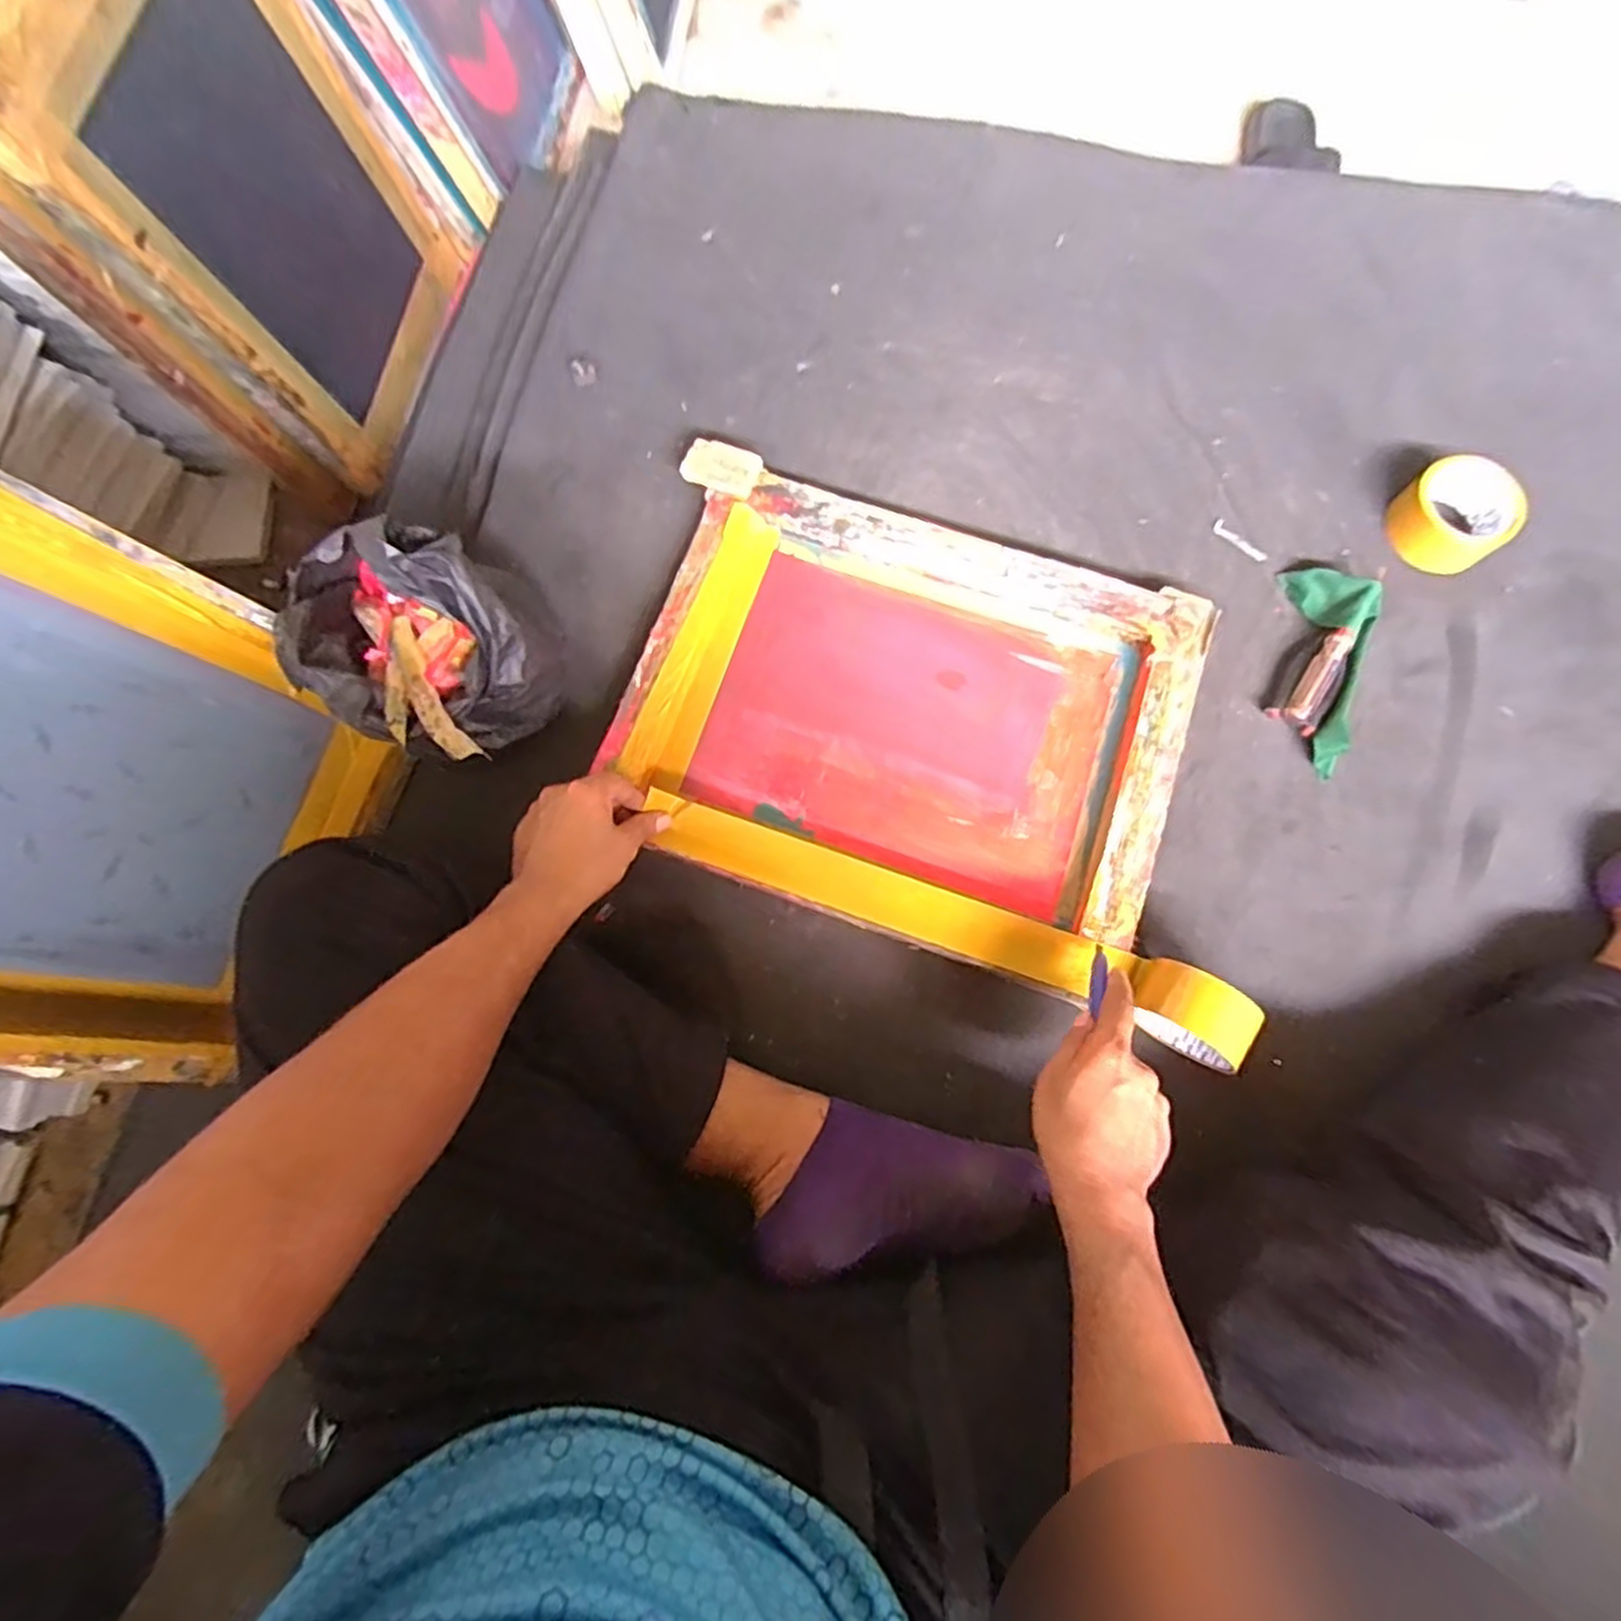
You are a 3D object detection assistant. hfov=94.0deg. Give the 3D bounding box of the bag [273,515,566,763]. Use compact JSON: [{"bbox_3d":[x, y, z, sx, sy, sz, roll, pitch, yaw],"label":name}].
[{"bbox_3d":[-0.313,-0.133,0.616,0.184,0.164,0.159,29,78,7],"label":"bag"}]

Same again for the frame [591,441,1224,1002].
[{"bbox_3d":[0.080,-0.083,0.680,0.468,0.051,0.367,18,78,5],"label":"frame"}]

